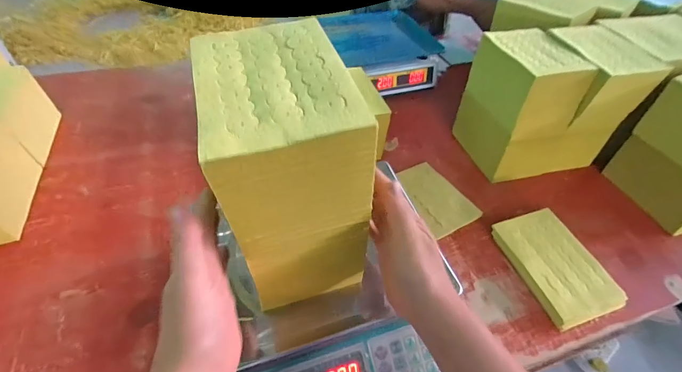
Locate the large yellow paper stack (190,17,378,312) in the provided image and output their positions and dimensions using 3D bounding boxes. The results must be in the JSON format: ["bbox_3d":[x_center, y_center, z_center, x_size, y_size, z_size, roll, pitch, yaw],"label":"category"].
[{"bbox_3d":[-0.056,-0.013,0.329,0.113,0.217,0.160,-13,51,-15],"label":"large yellow paper stack"}]

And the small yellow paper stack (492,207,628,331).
[{"bbox_3d":[0.332,0.120,0.508,0.117,0.029,0.167,-11,51,-14],"label":"small yellow paper stack"}]

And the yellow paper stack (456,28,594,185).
[{"bbox_3d":[0.331,-0.151,0.621,0.120,0.212,0.181,-12,51,-14],"label":"yellow paper stack"}]

